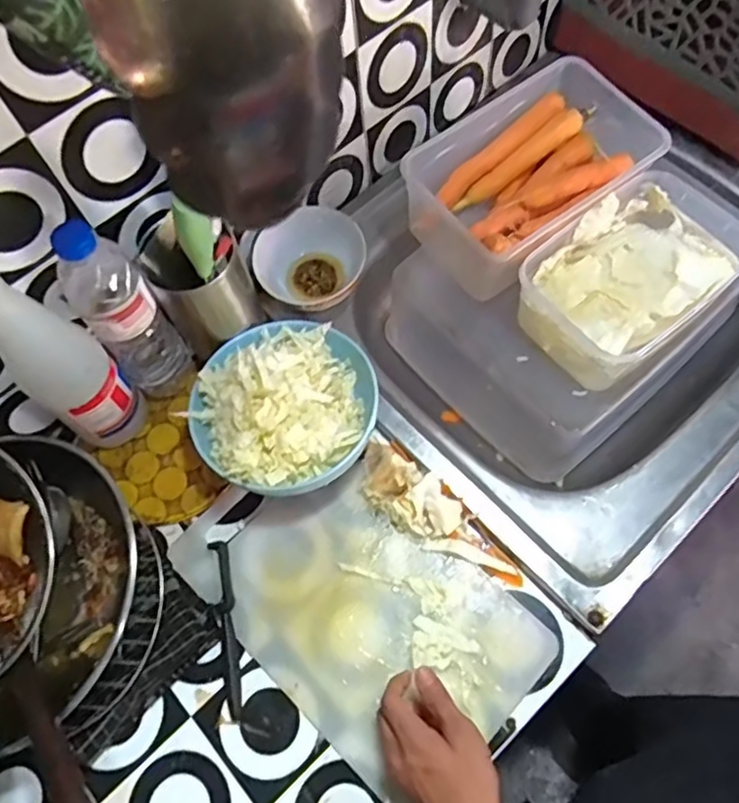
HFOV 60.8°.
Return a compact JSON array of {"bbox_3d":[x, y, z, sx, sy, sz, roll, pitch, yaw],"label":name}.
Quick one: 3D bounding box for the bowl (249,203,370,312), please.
[{"bbox_3d":[-0.061,-0.144,0.664,0.112,0.062,0.111,-1,66,2],"label":"bowl"}]

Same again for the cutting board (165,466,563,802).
[{"bbox_3d":[-0.013,0.180,0.573,0.315,0.012,0.191,41,74,18],"label":"cutting board"}]

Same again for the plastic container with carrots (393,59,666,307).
[{"bbox_3d":[0.155,-0.218,0.626,0.212,0.095,0.149,-37,70,-13],"label":"plastic container with carrots"}]

